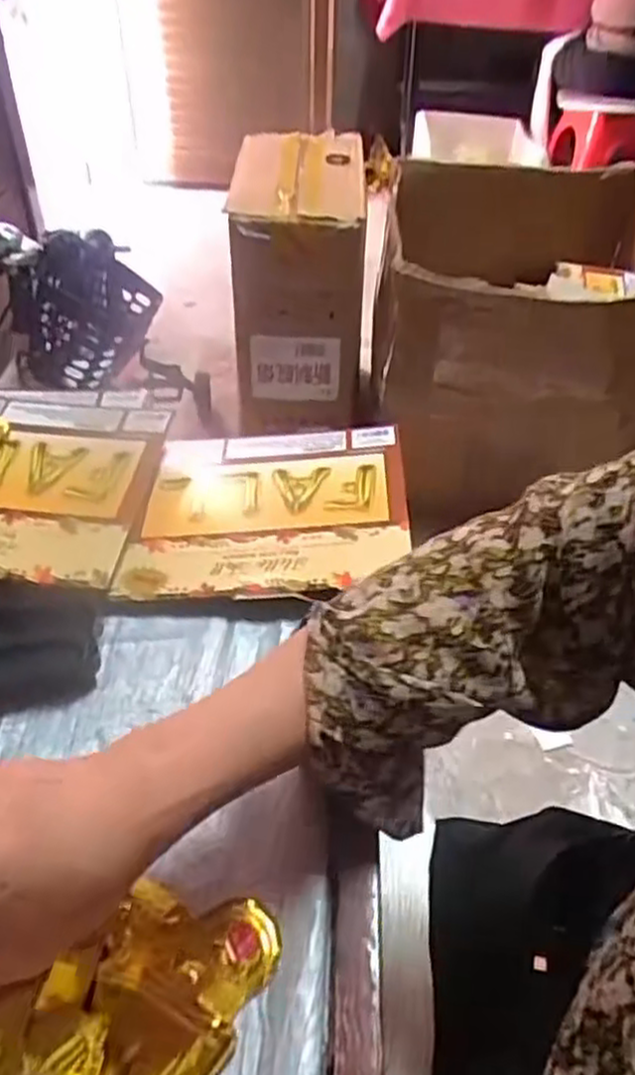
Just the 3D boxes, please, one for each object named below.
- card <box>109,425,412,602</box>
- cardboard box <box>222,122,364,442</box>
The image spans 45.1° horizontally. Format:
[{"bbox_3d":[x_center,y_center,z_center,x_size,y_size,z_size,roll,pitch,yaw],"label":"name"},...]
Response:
[{"bbox_3d":[-0.032,-0.025,0.534,0.180,0.013,0.167,-1,44,7],"label":"card"},{"bbox_3d":[-0.039,-0.555,1.699,0.270,0.494,0.464,2,43,1],"label":"cardboard box"}]

